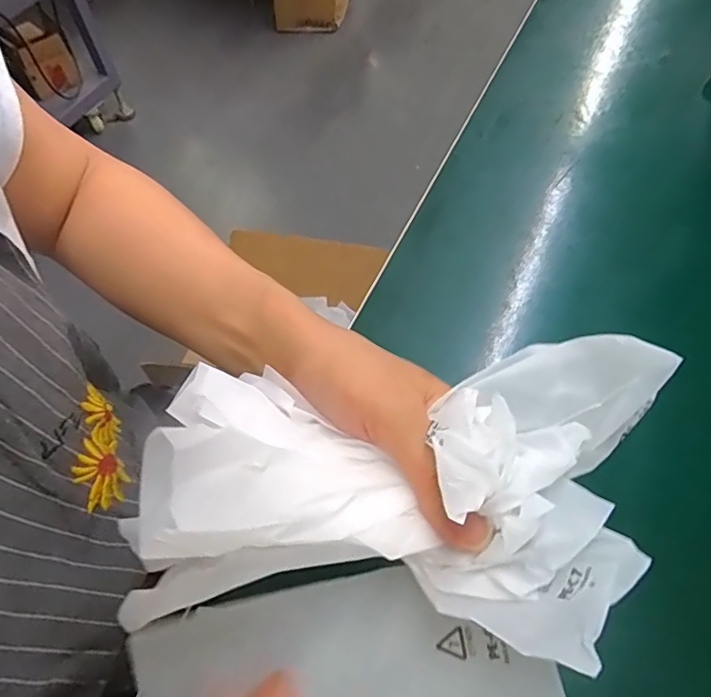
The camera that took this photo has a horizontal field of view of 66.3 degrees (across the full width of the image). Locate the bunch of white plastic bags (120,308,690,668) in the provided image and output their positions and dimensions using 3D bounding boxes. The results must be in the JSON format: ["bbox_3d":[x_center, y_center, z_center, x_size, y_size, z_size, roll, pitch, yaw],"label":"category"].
[{"bbox_3d":[0.015,0.044,0.194,0.166,0.050,0.103,5,56,7],"label":"bunch of white plastic bags"}]

